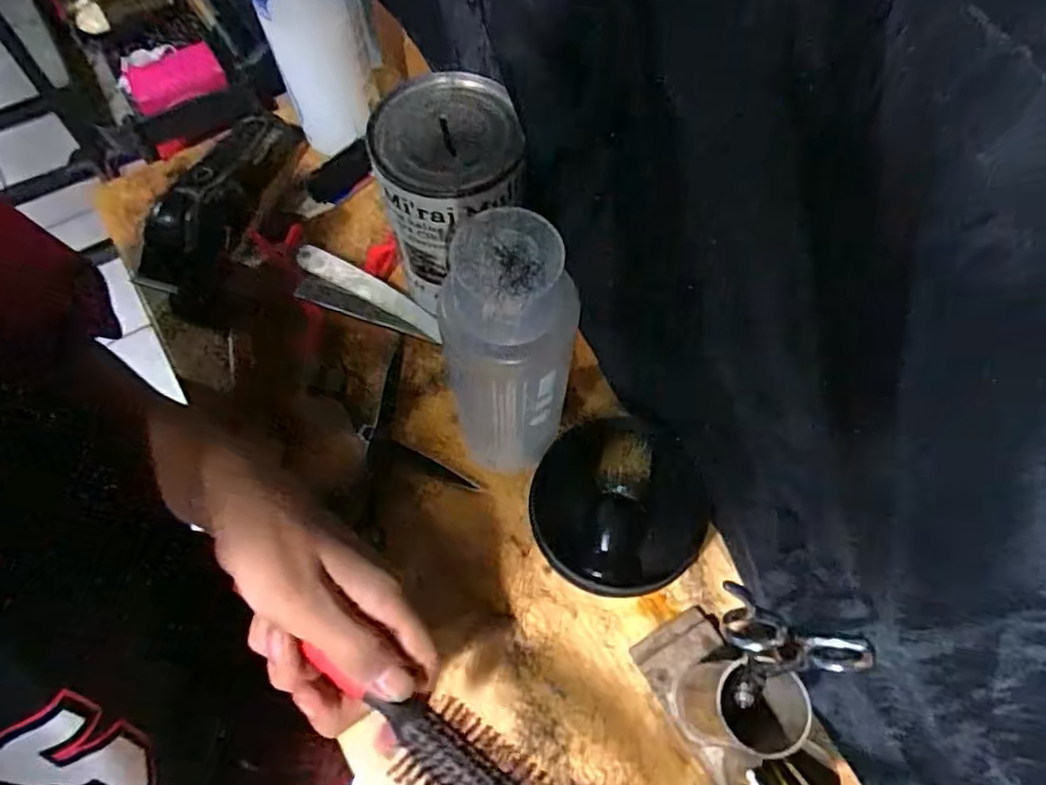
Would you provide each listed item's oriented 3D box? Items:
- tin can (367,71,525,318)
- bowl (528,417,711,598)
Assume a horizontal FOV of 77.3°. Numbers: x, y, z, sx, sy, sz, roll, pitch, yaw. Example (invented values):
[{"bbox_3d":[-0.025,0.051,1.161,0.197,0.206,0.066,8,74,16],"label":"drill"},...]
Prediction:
[{"bbox_3d":[-0.040,-0.112,0.399,0.082,0.120,0.083,0,65,-1],"label":"tin can"},{"bbox_3d":[0.058,0.068,0.385,0.090,0.042,0.091,0,65,-1],"label":"bowl"}]

